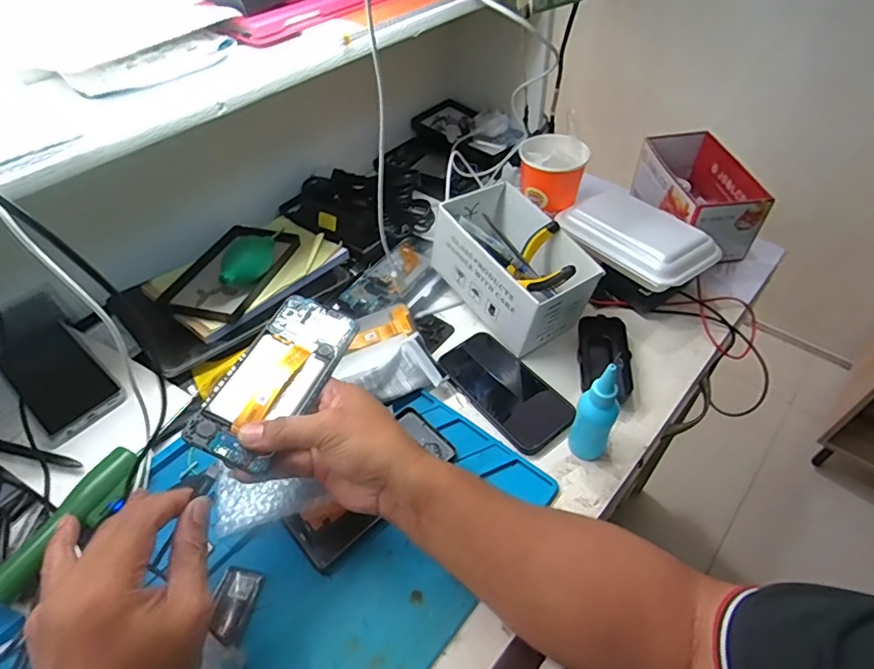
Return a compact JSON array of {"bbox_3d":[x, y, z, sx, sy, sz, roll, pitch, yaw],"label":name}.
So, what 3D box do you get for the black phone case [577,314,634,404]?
[{"bbox_3d":[0.182,0.027,0.547,0.054,0.022,0.110,6,51,6],"label":"black phone case"}]

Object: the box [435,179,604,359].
[{"bbox_3d":[0.087,-0.078,0.589,0.105,0.101,0.181,-28,55,-20],"label":"box"}]

